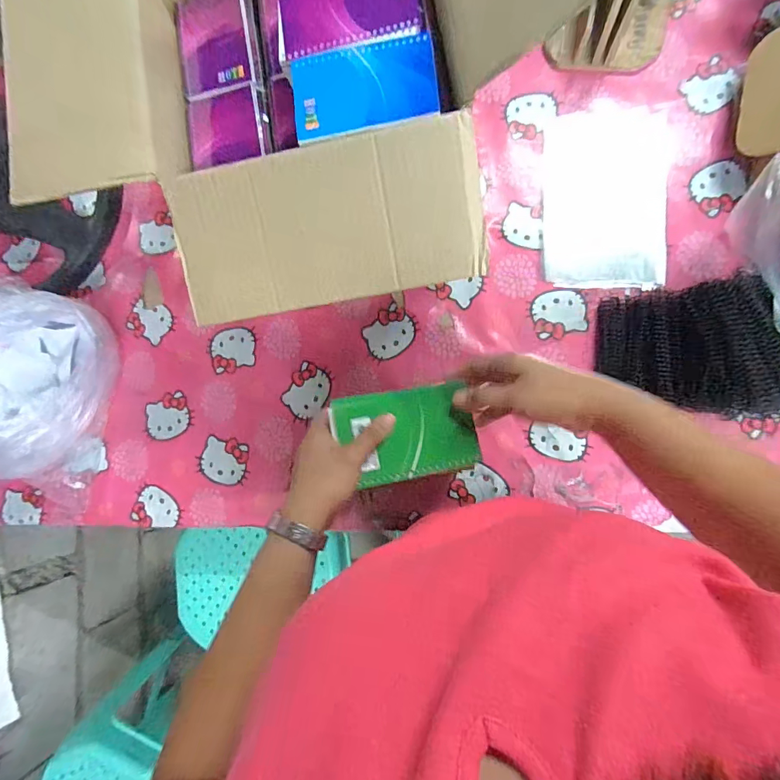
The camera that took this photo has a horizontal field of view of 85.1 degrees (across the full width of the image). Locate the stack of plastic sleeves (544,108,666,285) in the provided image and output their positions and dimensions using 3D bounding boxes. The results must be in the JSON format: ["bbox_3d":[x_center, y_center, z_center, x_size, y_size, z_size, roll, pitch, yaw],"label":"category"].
[{"bbox_3d":[0.325,-0.293,0.645,0.173,0.015,0.283,2,85,8],"label":"stack of plastic sleeves"}]

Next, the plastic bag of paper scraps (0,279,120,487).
[{"bbox_3d":[-0.571,-0.005,0.662,0.221,0.160,0.298,10,86,9],"label":"plastic bag of paper scraps"}]

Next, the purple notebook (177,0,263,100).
[{"bbox_3d":[-0.202,-0.413,0.501,0.088,0.028,0.163,-10,77,0],"label":"purple notebook"}]

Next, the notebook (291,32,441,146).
[{"bbox_3d":[-0.024,-0.275,0.389,0.130,0.009,0.088,-6,84,7],"label":"notebook"}]

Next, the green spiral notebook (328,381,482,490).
[{"bbox_3d":[0.015,0.041,0.413,0.130,0.018,0.087,-12,83,7],"label":"green spiral notebook"}]

